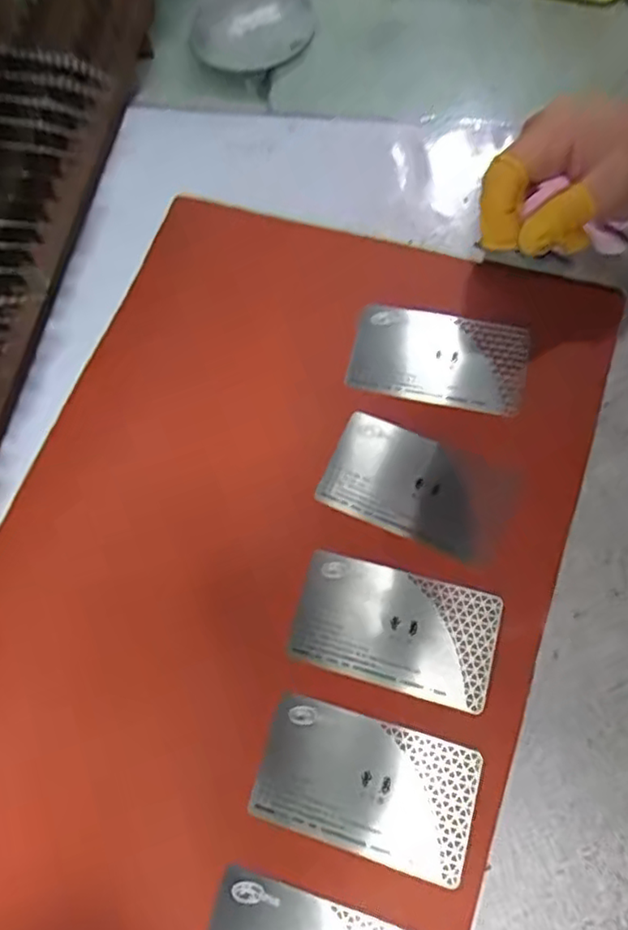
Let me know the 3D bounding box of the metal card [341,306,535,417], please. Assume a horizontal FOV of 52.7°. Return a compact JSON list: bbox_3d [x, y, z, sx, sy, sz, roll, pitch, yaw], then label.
[{"bbox_3d":[0.063,-0.056,0.325,0.087,0.004,0.051,11,73,12],"label":"metal card"}]

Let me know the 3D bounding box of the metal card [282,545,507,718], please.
[{"bbox_3d":[0.035,0.072,0.282,0.087,0.004,0.049,14,73,11],"label":"metal card"}]

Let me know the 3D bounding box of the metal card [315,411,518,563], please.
[{"bbox_3d":[0.049,0.010,0.302,0.085,0.004,0.049,22,75,13],"label":"metal card"}]

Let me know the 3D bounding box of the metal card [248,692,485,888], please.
[{"bbox_3d":[0.021,0.132,0.262,0.088,0.004,0.050,14,71,12],"label":"metal card"}]

